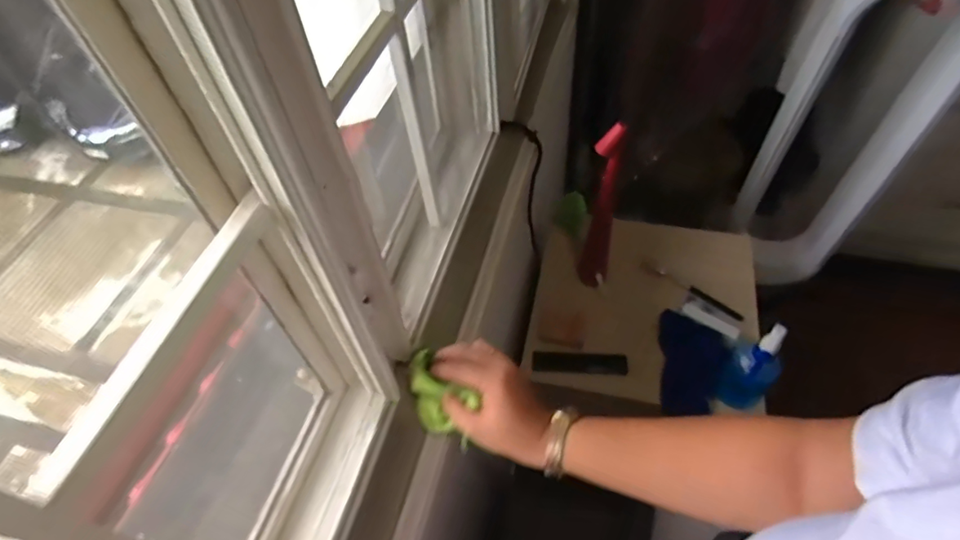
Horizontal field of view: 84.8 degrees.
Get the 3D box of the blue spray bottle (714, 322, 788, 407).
[{"bbox_3d":[0.414,0.153,0.799,0.056,0.179,0.075,37,63,28],"label":"blue spray bottle"}]

